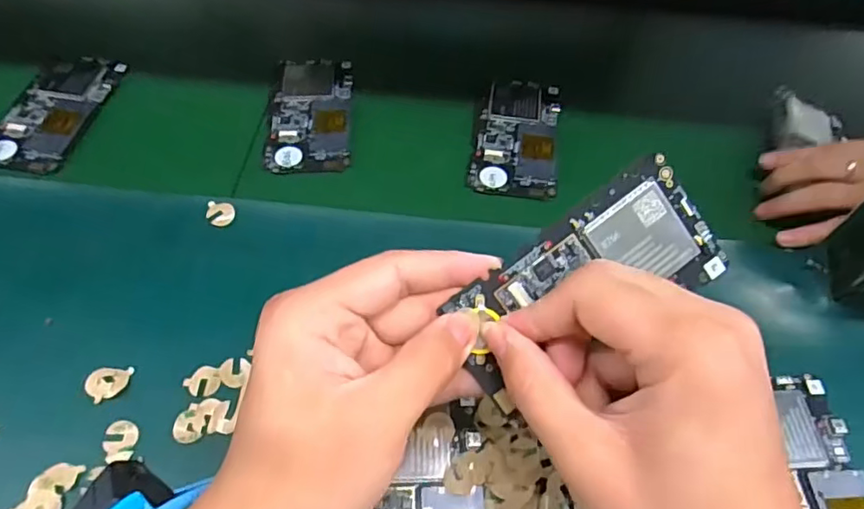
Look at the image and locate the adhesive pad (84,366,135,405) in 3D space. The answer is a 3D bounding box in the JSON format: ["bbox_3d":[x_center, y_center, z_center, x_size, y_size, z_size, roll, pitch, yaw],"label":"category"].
[{"bbox_3d":[-0.185,0.071,0.325,0.025,0.004,0.020,-37,68,-19],"label":"adhesive pad"}]

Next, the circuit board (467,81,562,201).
[{"bbox_3d":[0.067,-0.096,0.446,0.064,0.006,0.123,8,56,4],"label":"circuit board"}]

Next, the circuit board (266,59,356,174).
[{"bbox_3d":[-0.097,-0.114,0.456,0.063,0.010,0.118,-2,56,-2],"label":"circuit board"}]

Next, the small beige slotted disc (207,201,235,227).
[{"bbox_3d":[-0.143,-0.028,0.385,0.018,0.004,0.018,1,61,-1],"label":"small beige slotted disc"}]

